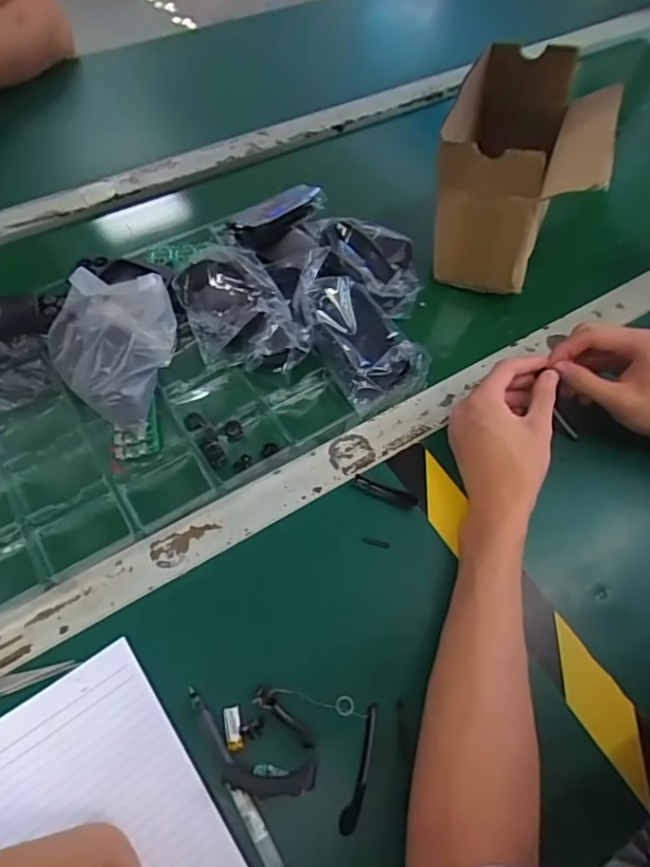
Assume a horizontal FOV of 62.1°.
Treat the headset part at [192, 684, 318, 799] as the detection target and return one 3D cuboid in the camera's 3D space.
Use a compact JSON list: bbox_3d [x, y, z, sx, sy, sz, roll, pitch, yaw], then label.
[{"bbox_3d":[-0.054,0.203,0.343,0.096,0.010,0.034,23,61,14],"label":"headset part"}]

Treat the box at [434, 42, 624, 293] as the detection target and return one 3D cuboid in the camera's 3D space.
[{"bbox_3d":[0.192,-0.259,0.544,0.141,0.149,0.193,17,59,10],"label":"box"}]

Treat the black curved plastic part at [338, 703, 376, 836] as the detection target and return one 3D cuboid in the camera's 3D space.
[{"bbox_3d":[0.023,0.212,0.345,0.011,0.004,0.073,14,59,9],"label":"black curved plastic part"}]

